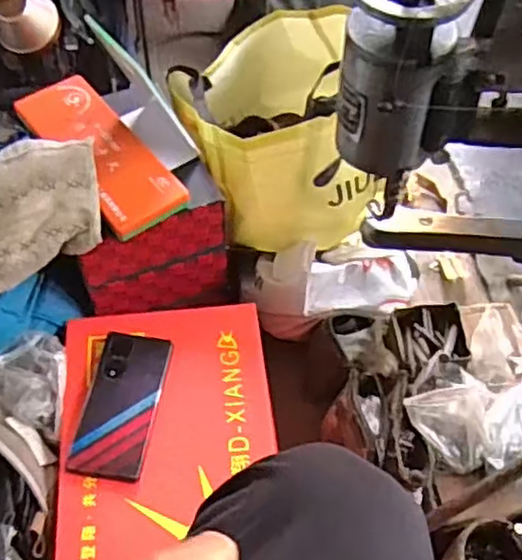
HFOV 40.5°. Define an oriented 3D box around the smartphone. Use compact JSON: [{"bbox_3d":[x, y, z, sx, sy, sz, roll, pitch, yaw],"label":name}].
[{"bbox_3d":[-0.145,0.129,0.740,0.075,0.011,0.156,7,55,5],"label":"smartphone"}]

